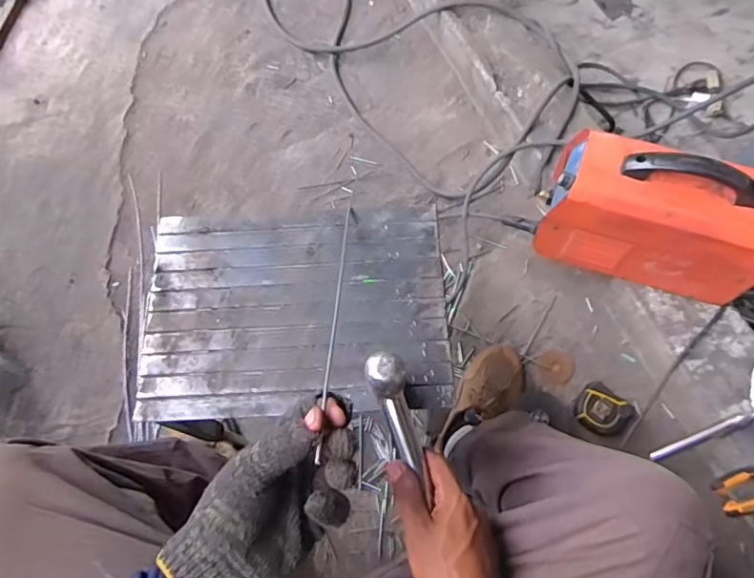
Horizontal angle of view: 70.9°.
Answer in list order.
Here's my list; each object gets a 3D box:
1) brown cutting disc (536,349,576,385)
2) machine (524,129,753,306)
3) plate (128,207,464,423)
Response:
[{"bbox_3d":[0.327,0.142,0.969,0.067,0.010,0.062,-3,78,12],"label":"brown cutting disc"},{"bbox_3d":[0.443,-0.121,0.836,0.317,0.225,0.133,18,68,9],"label":"machine"},{"bbox_3d":[-0.093,0.020,0.617,0.343,0.014,0.244,-3,67,2],"label":"plate"}]

